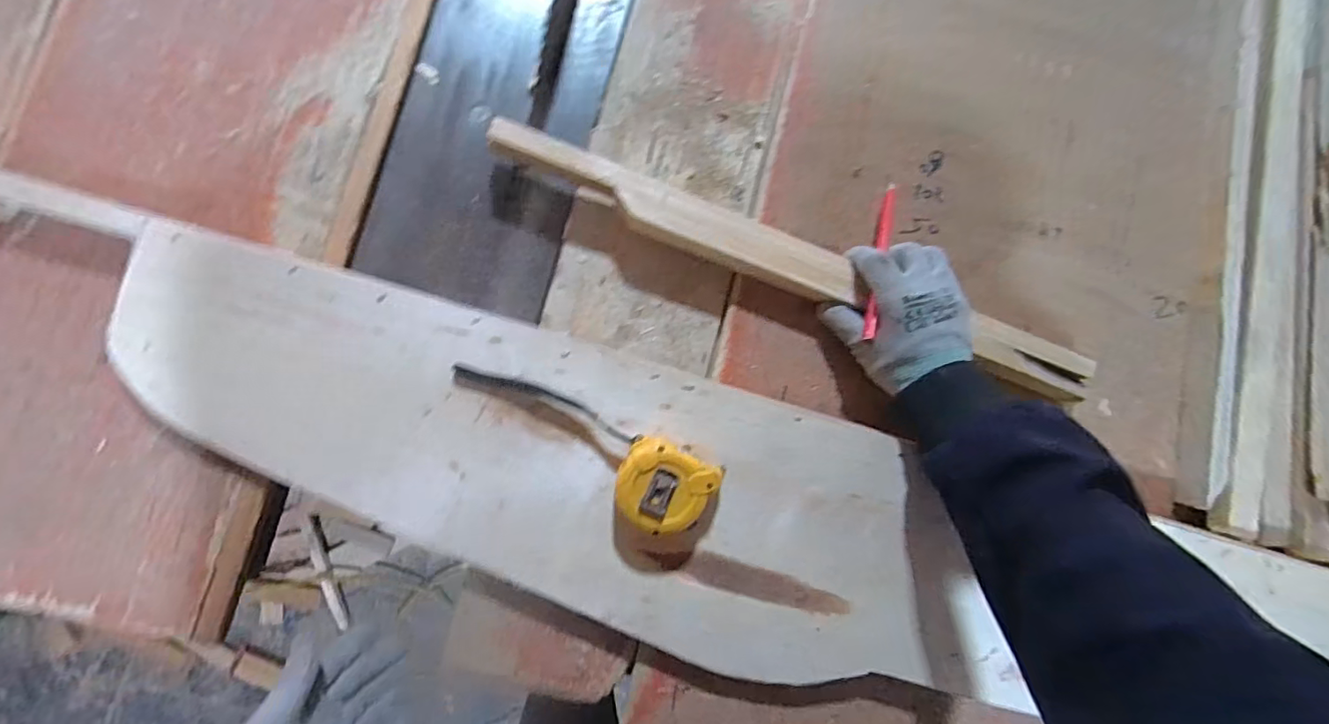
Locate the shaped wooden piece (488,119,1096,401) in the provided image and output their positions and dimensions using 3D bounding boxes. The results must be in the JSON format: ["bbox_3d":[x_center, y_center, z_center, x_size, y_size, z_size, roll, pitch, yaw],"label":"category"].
[{"bbox_3d":[0.121,-0.075,0.471,0.534,0.030,0.047,21,84,-8],"label":"shaped wooden piece"}]

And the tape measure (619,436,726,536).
[{"bbox_3d":[-0.002,0.092,0.411,0.068,0.032,0.061,26,83,-5],"label":"tape measure"}]

